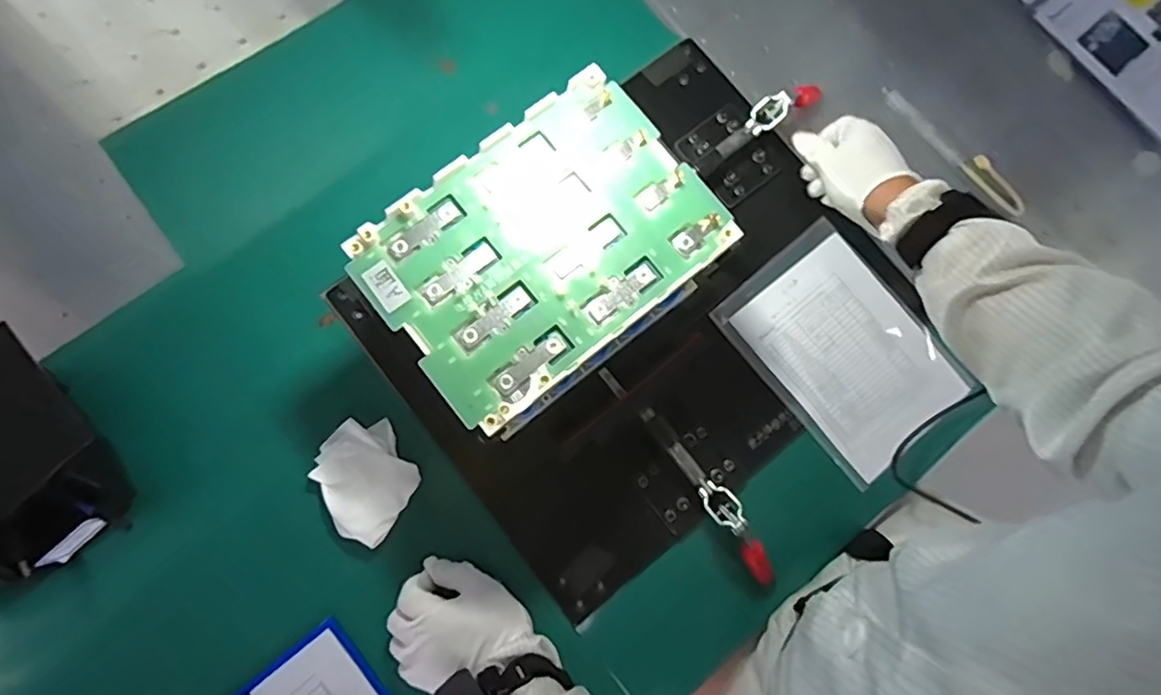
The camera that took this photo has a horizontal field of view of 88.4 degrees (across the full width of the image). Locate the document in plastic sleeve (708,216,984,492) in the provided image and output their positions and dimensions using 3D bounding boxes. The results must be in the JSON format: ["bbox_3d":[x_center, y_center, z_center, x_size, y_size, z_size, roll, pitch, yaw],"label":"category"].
[{"bbox_3d":[0.264,0.001,0.603,0.163,0.008,0.224,-40,85,-9],"label":"document in plastic sleeve"}]

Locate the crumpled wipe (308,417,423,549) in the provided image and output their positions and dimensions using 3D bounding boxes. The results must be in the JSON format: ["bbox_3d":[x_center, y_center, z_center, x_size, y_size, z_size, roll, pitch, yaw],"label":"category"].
[{"bbox_3d":[-0.200,0.121,0.554,0.082,0.018,0.107,-35,84,-8],"label":"crumpled wipe"}]

